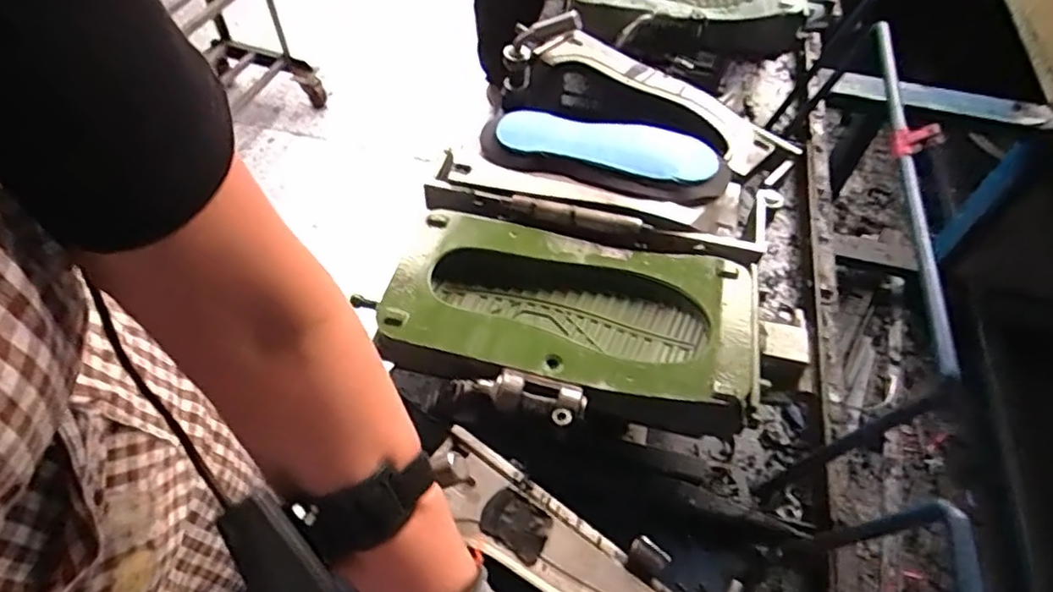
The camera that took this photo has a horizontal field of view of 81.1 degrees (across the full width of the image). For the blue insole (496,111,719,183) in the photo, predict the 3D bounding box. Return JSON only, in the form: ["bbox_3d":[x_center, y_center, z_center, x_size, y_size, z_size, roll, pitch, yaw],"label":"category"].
[{"bbox_3d":[0.090,-0.174,0.693,0.243,0.027,0.082,14,55,6],"label":"blue insole"}]

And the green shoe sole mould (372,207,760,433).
[{"bbox_3d":[0.039,0.013,0.588,0.331,0.058,0.175,13,54,5],"label":"green shoe sole mould"}]

